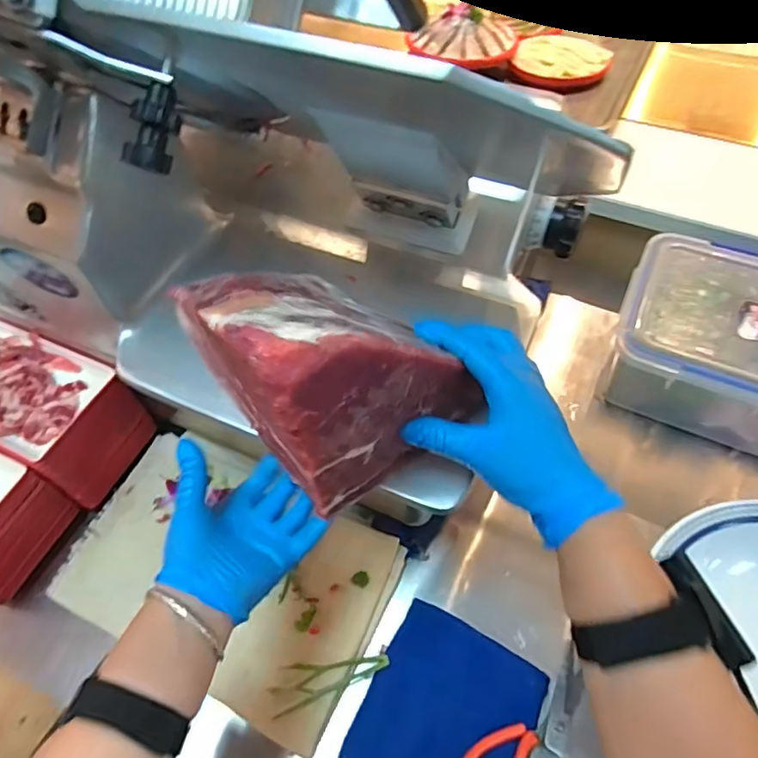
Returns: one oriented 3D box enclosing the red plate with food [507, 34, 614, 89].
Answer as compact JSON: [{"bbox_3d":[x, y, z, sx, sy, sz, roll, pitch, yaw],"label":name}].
[{"bbox_3d":[0.312,-0.543,0.932,0.155,0.018,0.156,-1,55,2],"label":"red plate with food"}]

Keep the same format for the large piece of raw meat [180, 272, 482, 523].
[{"bbox_3d":[-0.025,-0.013,0.365,0.157,0.158,0.102,-33,59,-19],"label":"large piece of raw meat"}]

